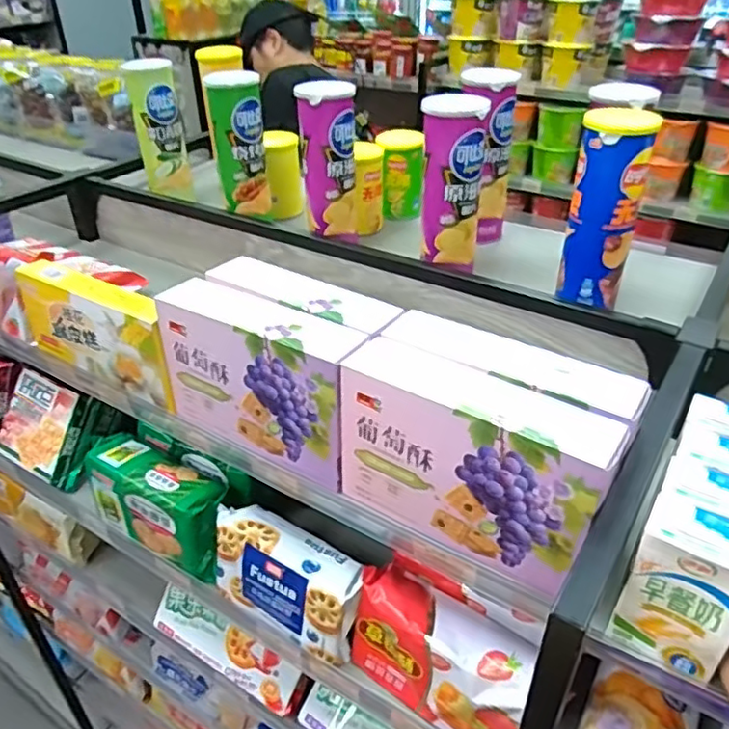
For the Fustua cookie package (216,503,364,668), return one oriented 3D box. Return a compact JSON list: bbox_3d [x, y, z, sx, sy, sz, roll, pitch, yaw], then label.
[{"bbox_3d":[-0.073,0.205,0.606,0.152,0.084,0.063,21,40,28],"label":"Fustua cookie package"}]

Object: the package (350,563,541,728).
[{"bbox_3d":[0.070,0.250,0.543,0.159,0.097,0.071,24,42,30],"label":"package"}]

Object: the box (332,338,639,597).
[{"bbox_3d":[0.079,0.070,0.469,0.198,0.130,0.065,23,41,30],"label":"box"}]

